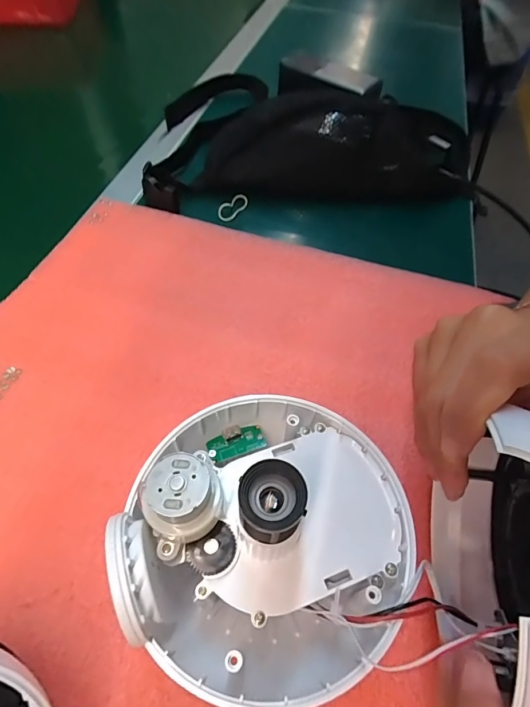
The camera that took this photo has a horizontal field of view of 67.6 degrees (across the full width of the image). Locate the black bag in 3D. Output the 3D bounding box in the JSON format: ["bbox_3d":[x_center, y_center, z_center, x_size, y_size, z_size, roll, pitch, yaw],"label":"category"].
[{"bbox_3d":[0.051,-0.234,0.427,0.347,0.069,0.160,0,56,-3],"label":"black bag"}]

